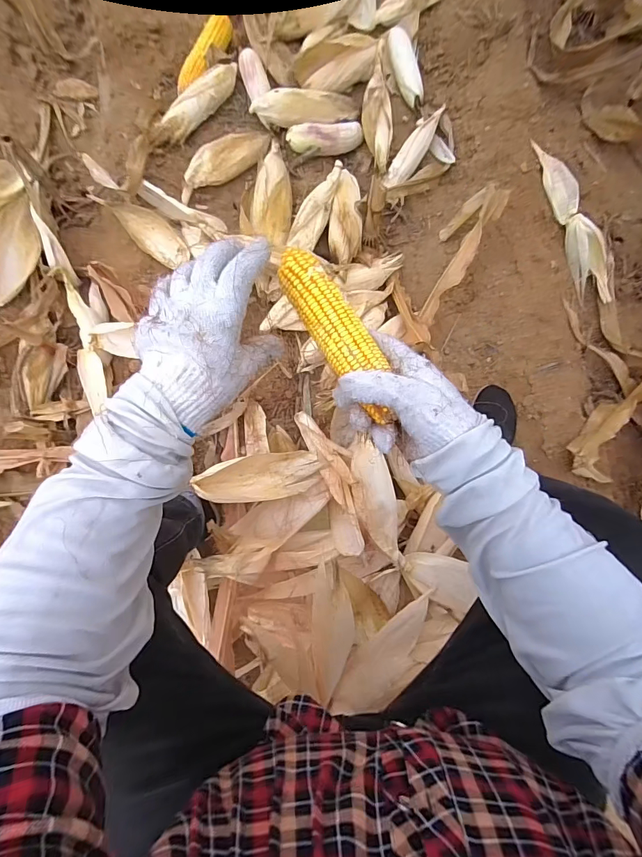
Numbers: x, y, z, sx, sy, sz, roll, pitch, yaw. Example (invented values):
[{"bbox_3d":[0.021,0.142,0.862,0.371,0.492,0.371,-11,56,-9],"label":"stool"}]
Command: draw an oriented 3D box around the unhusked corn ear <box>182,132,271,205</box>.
[{"bbox_3d":[-0.214,-0.589,0.854,0.231,0.050,0.068,-31,86,-4],"label":"unhusked corn ear"}]

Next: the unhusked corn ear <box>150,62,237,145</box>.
[{"bbox_3d":[-0.276,-0.727,0.877,0.056,0.049,0.269,36,85,2],"label":"unhusked corn ear"}]

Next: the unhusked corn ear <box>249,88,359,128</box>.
[{"bbox_3d":[-0.027,-0.704,0.862,0.252,0.050,0.063,-16,85,-19],"label":"unhusked corn ear"}]

